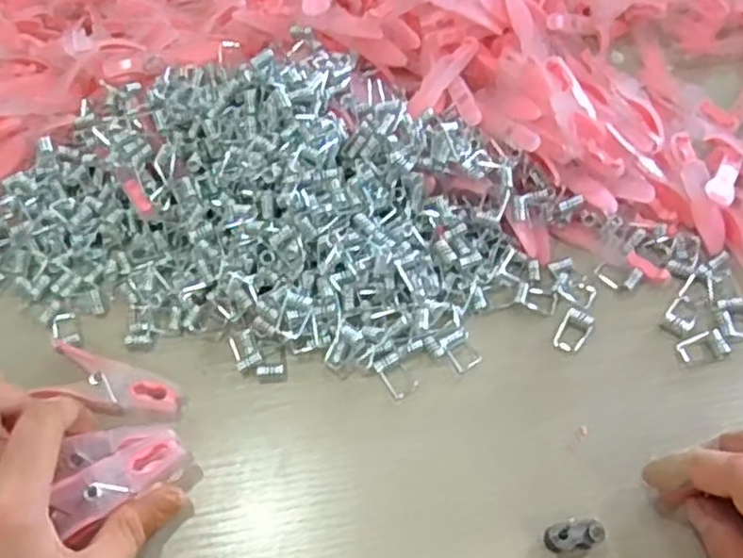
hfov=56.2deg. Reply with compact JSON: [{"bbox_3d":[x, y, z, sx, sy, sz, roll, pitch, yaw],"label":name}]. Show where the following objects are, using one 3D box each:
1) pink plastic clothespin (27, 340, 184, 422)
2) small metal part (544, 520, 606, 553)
[{"bbox_3d":[-0.133,0.054,0.358,0.077,0.011,0.029,11,58,11],"label":"pink plastic clothespin"},{"bbox_3d":[0.089,0.111,0.300,0.026,0.015,0.011,-3,57,3],"label":"small metal part"}]

